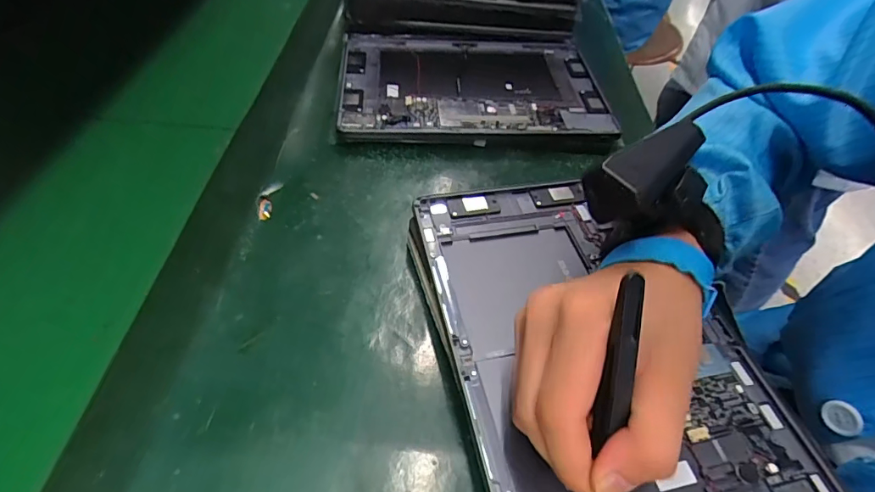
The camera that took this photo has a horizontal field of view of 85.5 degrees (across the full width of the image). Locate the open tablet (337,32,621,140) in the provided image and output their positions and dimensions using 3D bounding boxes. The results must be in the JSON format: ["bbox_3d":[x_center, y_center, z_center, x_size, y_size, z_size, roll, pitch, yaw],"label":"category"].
[{"bbox_3d":[0.035,-0.163,0.476,0.255,0.013,0.173,-1,51,-6],"label":"open tablet"}]

